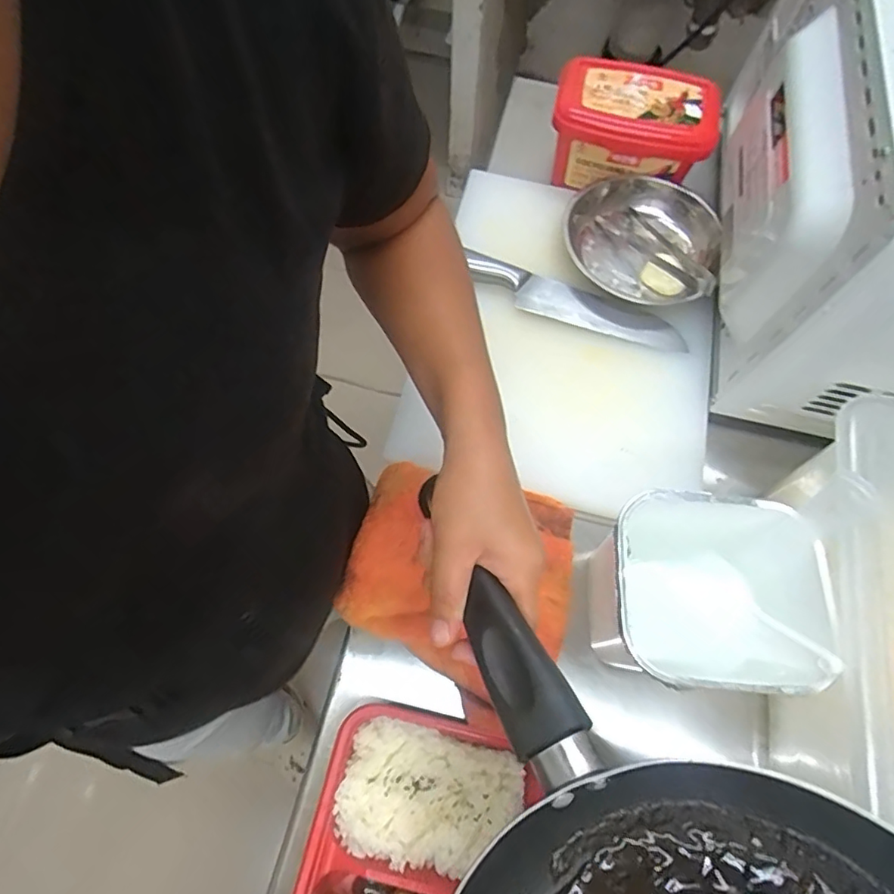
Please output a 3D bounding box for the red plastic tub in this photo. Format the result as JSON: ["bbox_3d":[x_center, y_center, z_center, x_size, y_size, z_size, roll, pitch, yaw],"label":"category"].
[{"bbox_3d":[0.187,-0.329,0.569,0.160,0.084,0.097,12,68,2],"label":"red plastic tub"}]

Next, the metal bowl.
[{"bbox_3d":[0.191,-0.207,0.542,0.147,0.053,0.139,1,68,-2],"label":"metal bowl"}]

